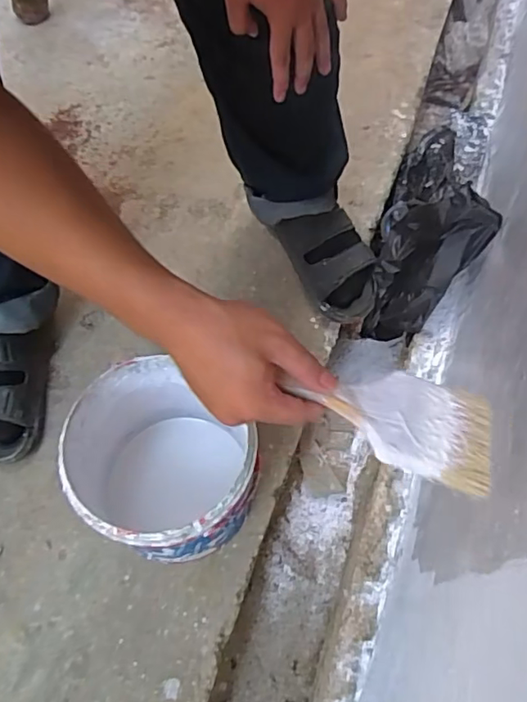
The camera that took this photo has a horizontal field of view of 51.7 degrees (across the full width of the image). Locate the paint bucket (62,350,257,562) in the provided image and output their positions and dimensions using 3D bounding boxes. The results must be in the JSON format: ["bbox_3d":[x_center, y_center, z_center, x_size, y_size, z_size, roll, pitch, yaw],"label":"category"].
[{"bbox_3d":[-0.099,0.129,0.590,0.173,0.189,0.182,0,61,0],"label":"paint bucket"}]

